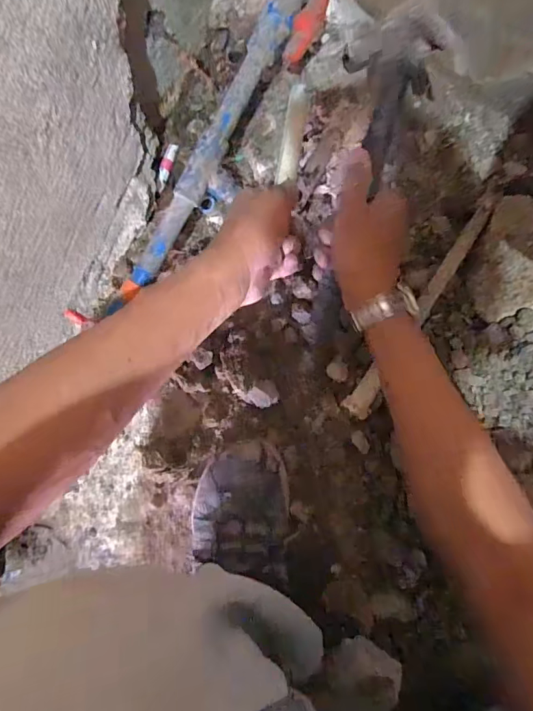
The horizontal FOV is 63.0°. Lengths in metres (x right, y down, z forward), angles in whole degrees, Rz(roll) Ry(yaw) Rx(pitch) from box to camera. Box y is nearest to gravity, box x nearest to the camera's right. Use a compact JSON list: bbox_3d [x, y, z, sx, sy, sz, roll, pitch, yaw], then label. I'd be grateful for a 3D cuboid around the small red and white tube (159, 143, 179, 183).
[{"bbox_3d":[-0.121,-0.238,0.535,0.012,0.010,0.050,17,91,6],"label":"small red and white tube"}]

